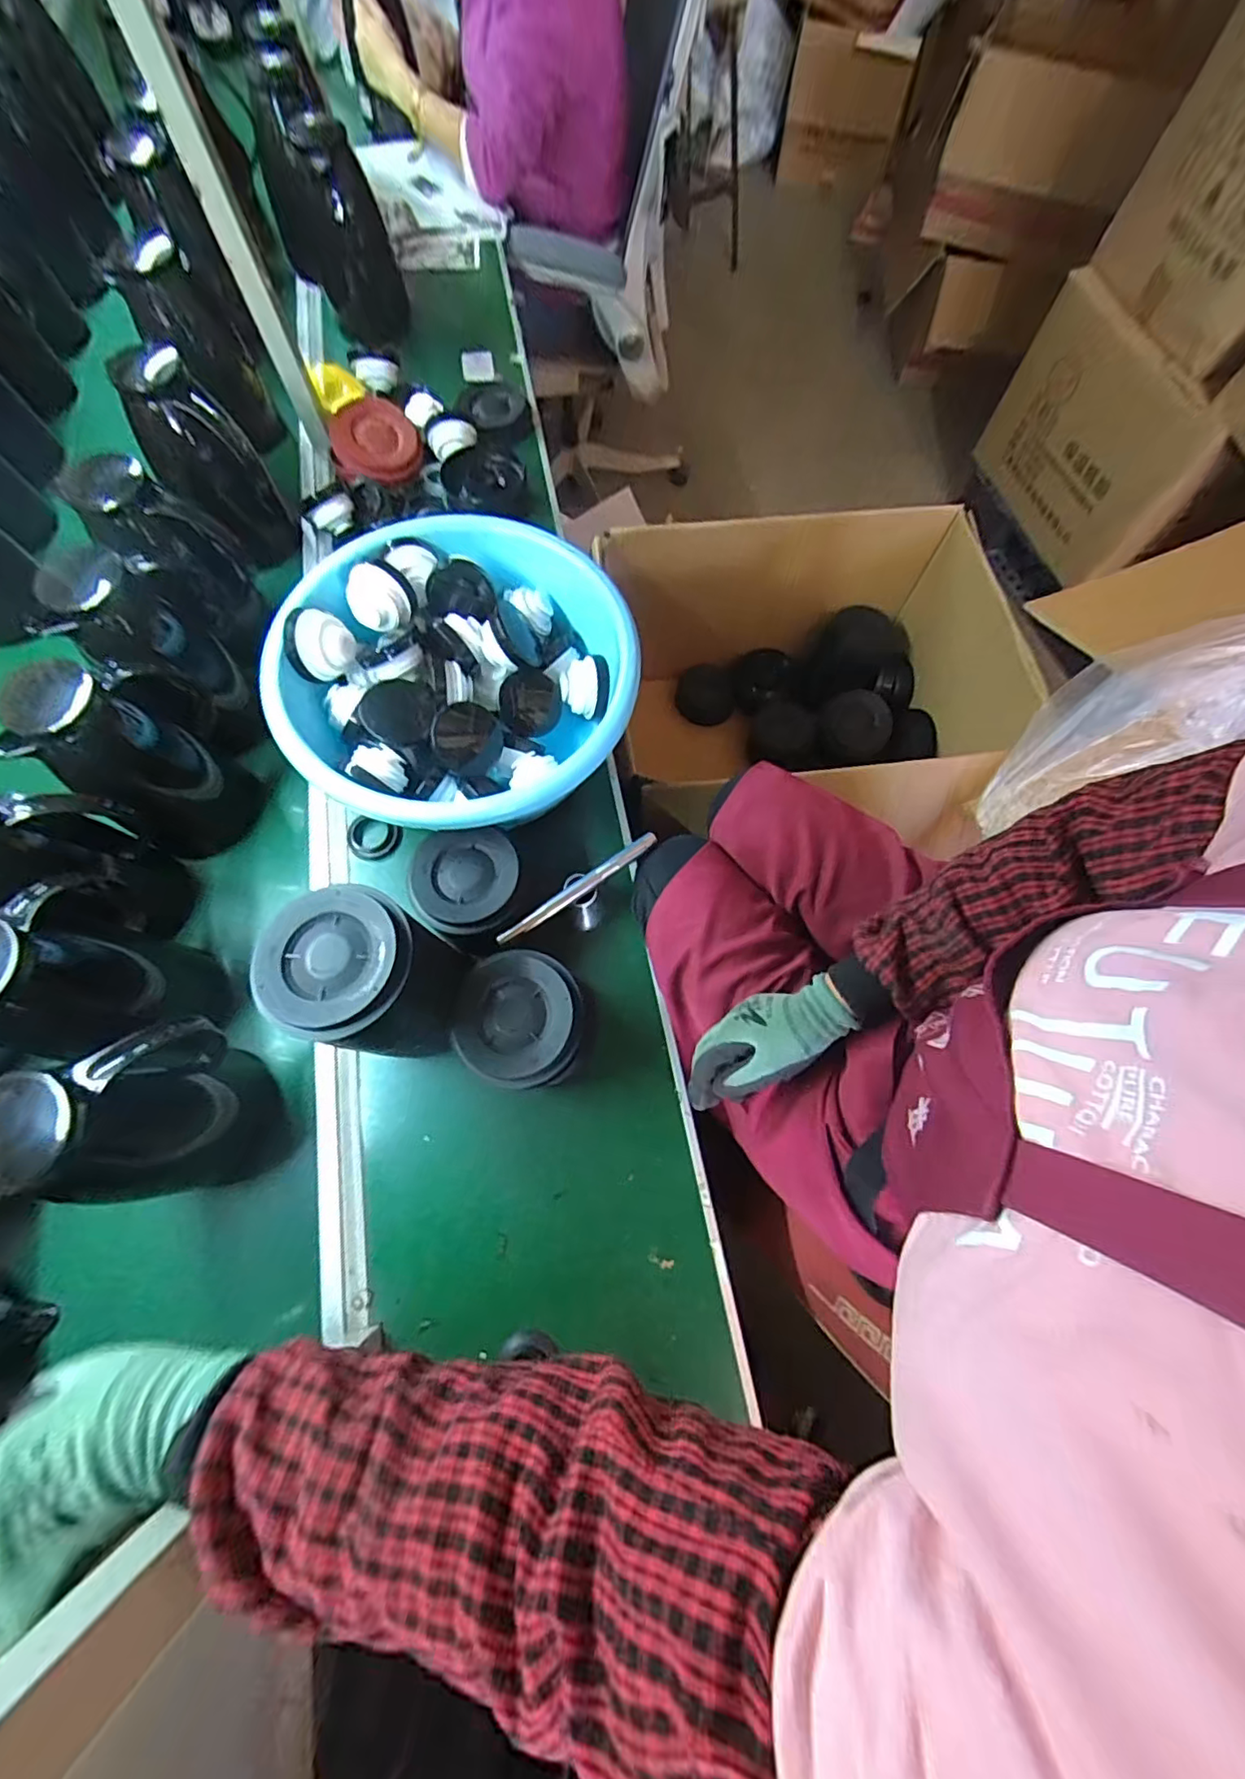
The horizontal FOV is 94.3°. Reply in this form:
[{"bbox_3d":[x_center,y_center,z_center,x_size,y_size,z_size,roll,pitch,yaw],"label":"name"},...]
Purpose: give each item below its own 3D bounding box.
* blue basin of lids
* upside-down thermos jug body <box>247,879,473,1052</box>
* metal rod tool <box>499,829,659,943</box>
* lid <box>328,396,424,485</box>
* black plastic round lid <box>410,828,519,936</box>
[{"bbox_3d":[-0.174,-0.219,0.652,0.336,0.156,0.358,0,71,0],"label":"blue basin of lids"},{"bbox_3d":[-0.219,0.082,0.524,0.118,0.189,0.120,0,71,0],"label":"upside-down thermos jug body"},{"bbox_3d":[-0.044,-0.002,0.605,0.193,0.011,0.016,-36,75,-12],"label":"metal rod tool"},{"bbox_3d":[-0.328,-0.603,0.774,0.109,0.091,0.014,5,28,-28],"label":"lid"},{"bbox_3d":[-0.160,-0.012,0.586,0.106,0.022,0.108,0,71,0],"label":"black plastic round lid"}]

